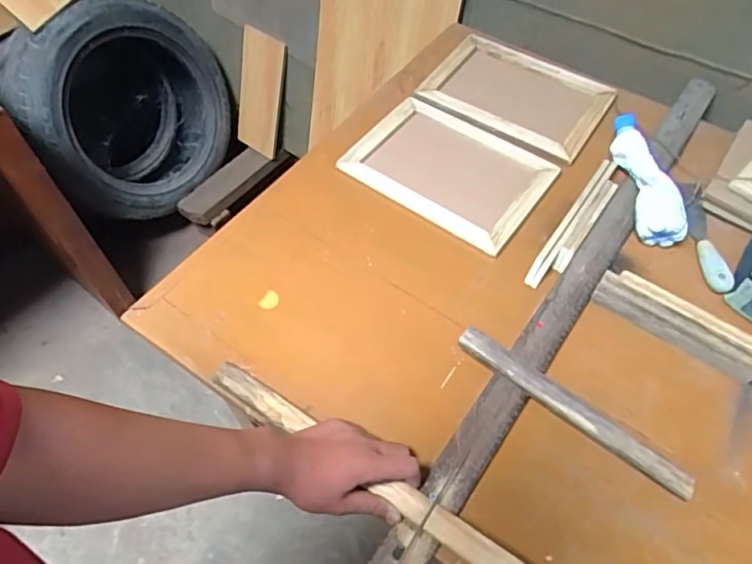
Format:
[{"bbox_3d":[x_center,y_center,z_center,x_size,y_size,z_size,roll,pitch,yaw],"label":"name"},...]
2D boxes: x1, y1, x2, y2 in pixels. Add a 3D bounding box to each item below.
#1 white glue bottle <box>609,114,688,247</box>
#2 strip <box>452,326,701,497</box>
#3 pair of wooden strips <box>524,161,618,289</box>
[{"bbox_3d":[0.400,-0.156,0.800,0.065,0.054,0.220,1,55,2],"label":"white glue bottle"},{"bbox_3d":[0.228,0.147,0.628,0.294,0.011,0.035,35,69,14],"label":"strip"},{"bbox_3d":[0.296,-0.088,0.779,0.038,0.020,0.258,31,61,21],"label":"pair of wooden strips"}]

